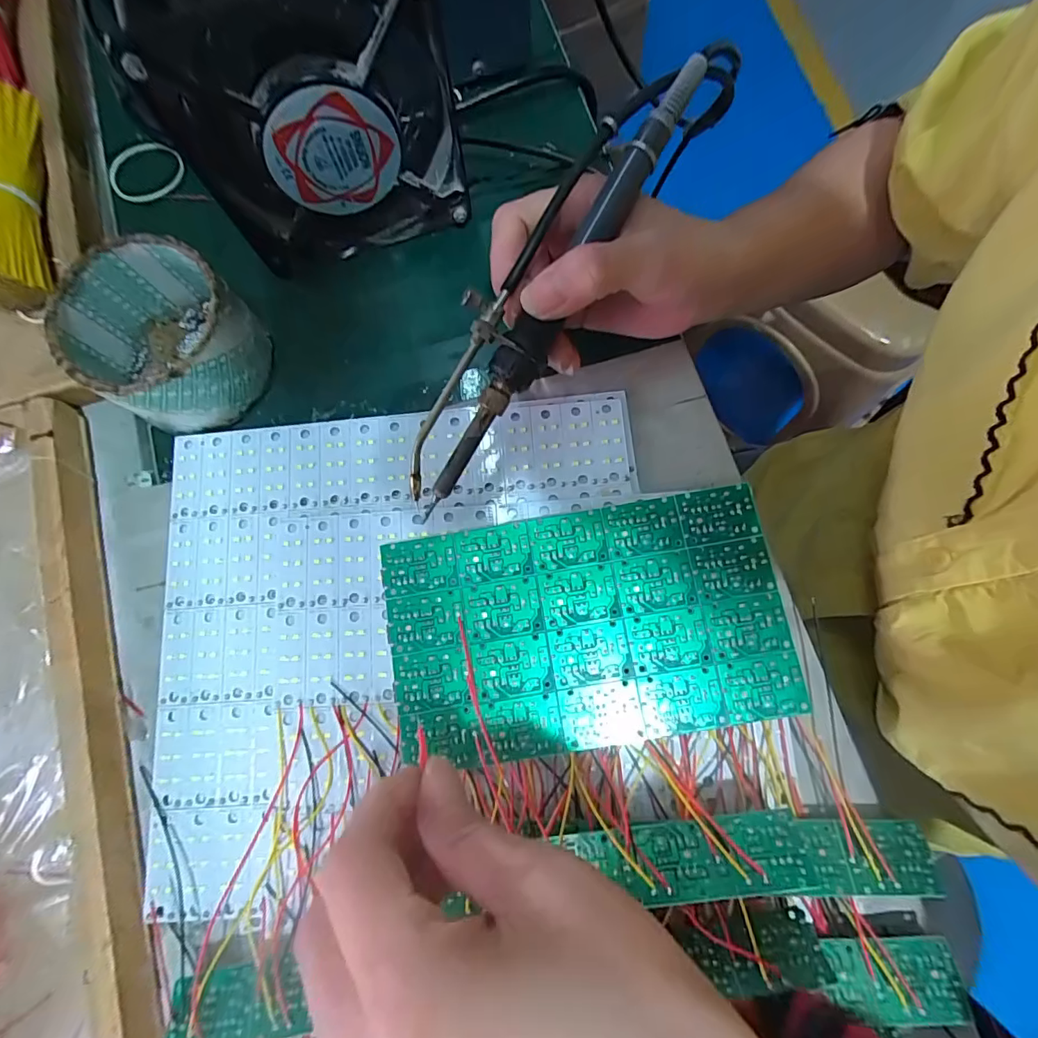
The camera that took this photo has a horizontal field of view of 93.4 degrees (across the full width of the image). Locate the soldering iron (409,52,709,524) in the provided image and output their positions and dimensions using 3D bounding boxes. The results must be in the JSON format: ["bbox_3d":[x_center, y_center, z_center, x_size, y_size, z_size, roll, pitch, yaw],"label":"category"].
[{"bbox_3d":[0.009,-0.097,0.198,0.033,0.019,0.210,32,94,6],"label":"soldering iron"}]

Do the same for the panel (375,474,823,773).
[{"bbox_3d":[0.029,0.047,0.219,0.171,0.004,0.100,-9,78,1],"label":"panel"}]

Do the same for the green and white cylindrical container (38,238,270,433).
[{"bbox_3d":[-0.175,-0.089,0.244,0.076,0.049,0.075,-1,79,3],"label":"green and white cylindrical container"}]

